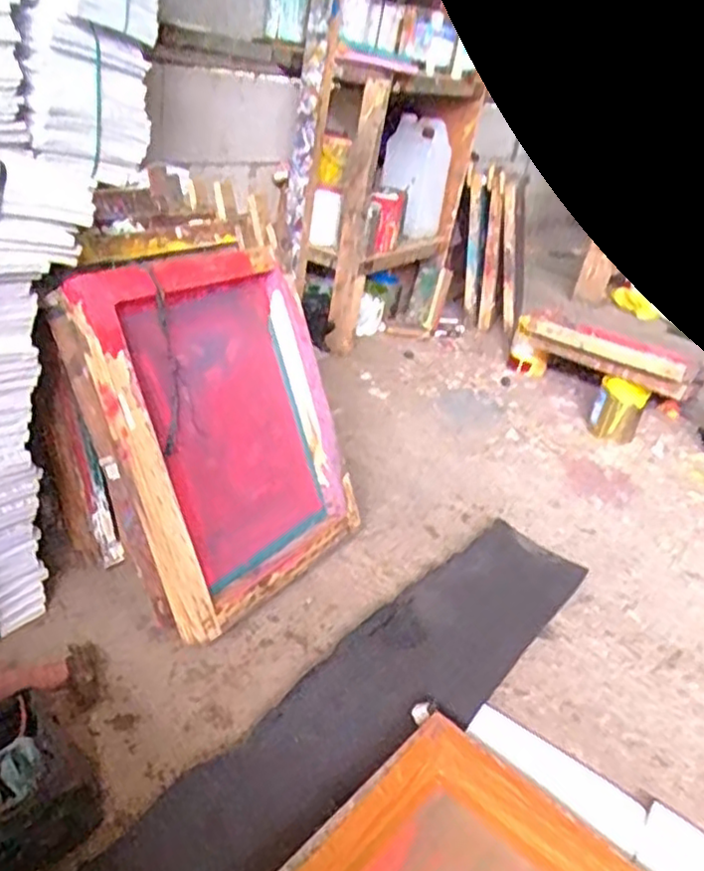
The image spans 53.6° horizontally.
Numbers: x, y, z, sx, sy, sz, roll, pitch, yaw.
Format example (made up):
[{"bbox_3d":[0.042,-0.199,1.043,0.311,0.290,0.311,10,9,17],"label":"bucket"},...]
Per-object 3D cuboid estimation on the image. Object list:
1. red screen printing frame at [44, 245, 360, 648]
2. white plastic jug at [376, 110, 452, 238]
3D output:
[{"bbox_3d":[-0.175,-0.010,1.001,0.070,0.483,0.383,-2,20,37],"label":"red screen printing frame"},{"bbox_3d":[0.160,-0.621,1.691,0.170,0.259,0.097,2,29,-16],"label":"white plastic jug"}]

